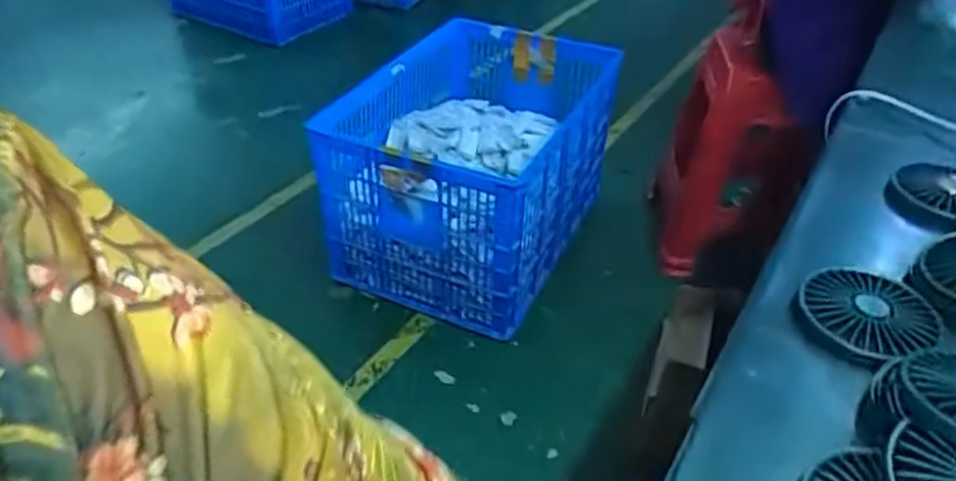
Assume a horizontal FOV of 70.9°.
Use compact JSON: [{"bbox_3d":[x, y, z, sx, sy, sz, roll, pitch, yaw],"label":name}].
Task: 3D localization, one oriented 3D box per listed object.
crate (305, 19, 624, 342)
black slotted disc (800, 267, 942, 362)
[{"bbox_3d":[0.005,-0.194,1.647,0.505,0.428,0.736,16,41,17],"label":"crate"},{"bbox_3d":[0.270,0.047,0.462,0.081,0.013,0.081,-2,38,1],"label":"black slotted disc"}]

